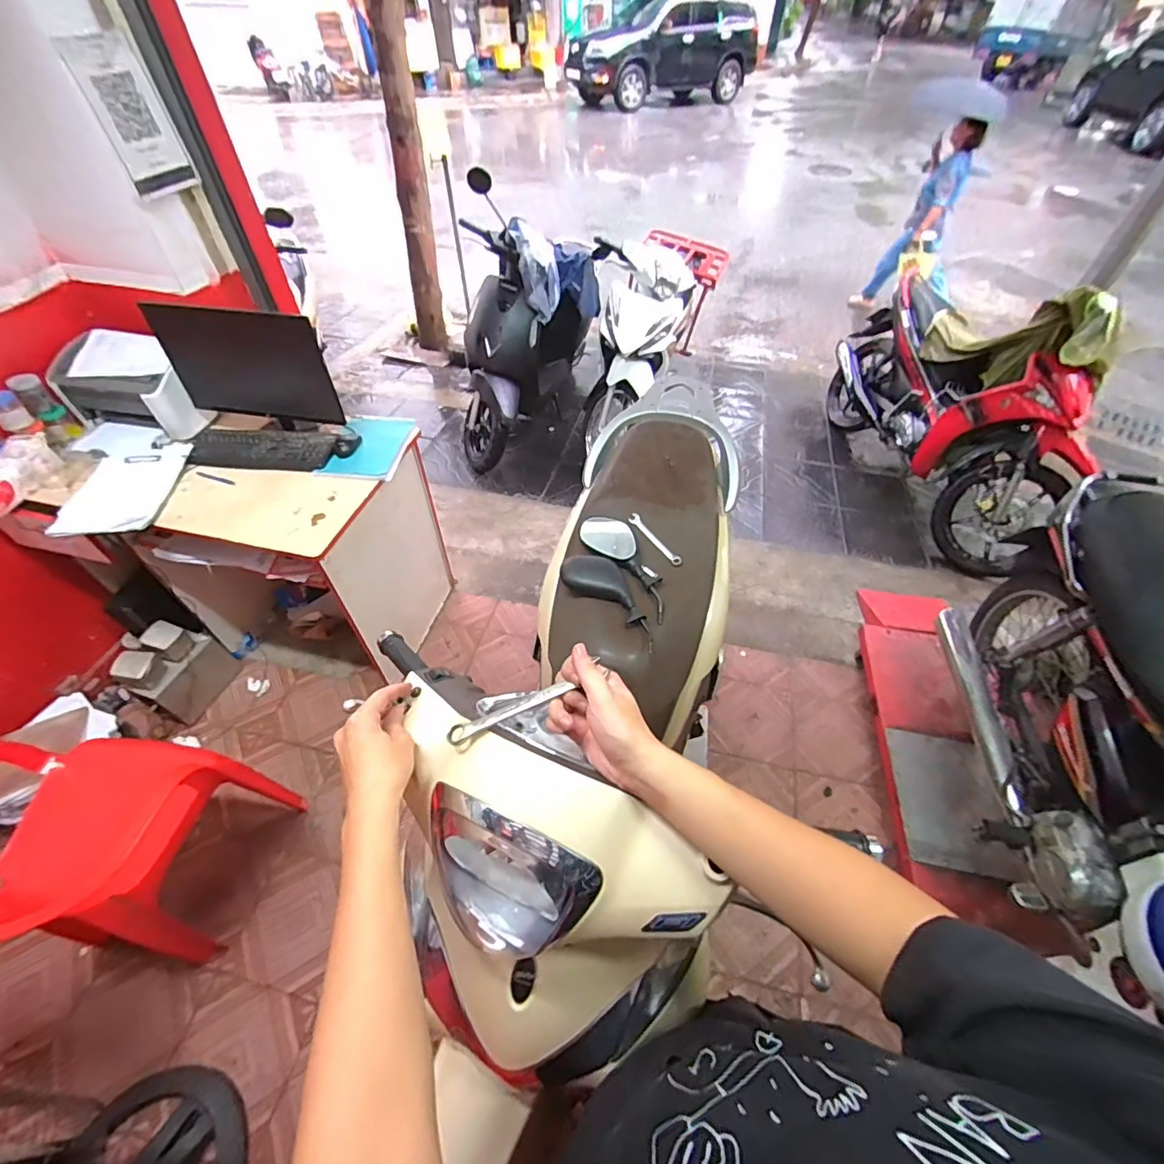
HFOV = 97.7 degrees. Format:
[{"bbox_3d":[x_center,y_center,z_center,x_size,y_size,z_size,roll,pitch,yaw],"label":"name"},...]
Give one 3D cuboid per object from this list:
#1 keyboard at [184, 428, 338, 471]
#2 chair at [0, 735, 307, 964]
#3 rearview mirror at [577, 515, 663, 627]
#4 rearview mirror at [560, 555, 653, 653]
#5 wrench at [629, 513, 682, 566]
[{"bbox_3d":[-0.908,-0.383,1.457,0.384,0.025,0.152,0,50,-1],"label":"keyboard"},{"bbox_3d":[-1.107,0.592,1.121,0.526,0.650,0.462,6,50,4],"label":"chair"},{"bbox_3d":[0.103,-0.042,1.046,0.092,0.041,0.270,-32,71,-25],"label":"rearview mirror"},{"bbox_3d":[0.061,0.021,1.002,0.092,0.041,0.258,-35,59,-27],"label":"rearview mirror"},{"bbox_3d":[0.157,-0.091,1.090,0.024,0.007,0.152,-37,69,-13],"label":"wrench"}]

